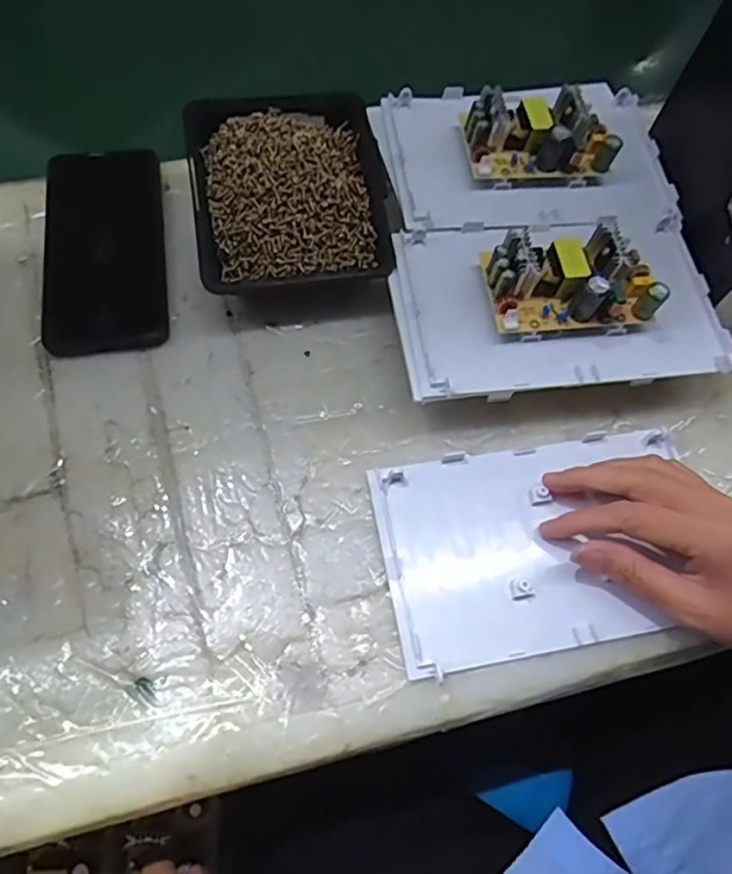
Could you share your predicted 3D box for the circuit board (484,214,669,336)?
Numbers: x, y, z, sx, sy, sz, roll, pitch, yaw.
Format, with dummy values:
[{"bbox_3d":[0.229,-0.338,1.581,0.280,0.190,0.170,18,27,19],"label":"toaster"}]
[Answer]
[{"bbox_3d":[0.123,-0.096,0.372,0.094,0.034,0.054,-5,64,-7],"label":"circuit board"}]

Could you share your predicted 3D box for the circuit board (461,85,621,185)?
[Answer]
[{"bbox_3d":[0.118,-0.207,0.425,0.100,0.035,0.057,-1,63,-5],"label":"circuit board"}]

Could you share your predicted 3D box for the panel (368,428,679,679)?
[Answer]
[{"bbox_3d":[0.102,0.059,0.365,0.183,0.013,0.122,-9,62,-8],"label":"panel"}]

